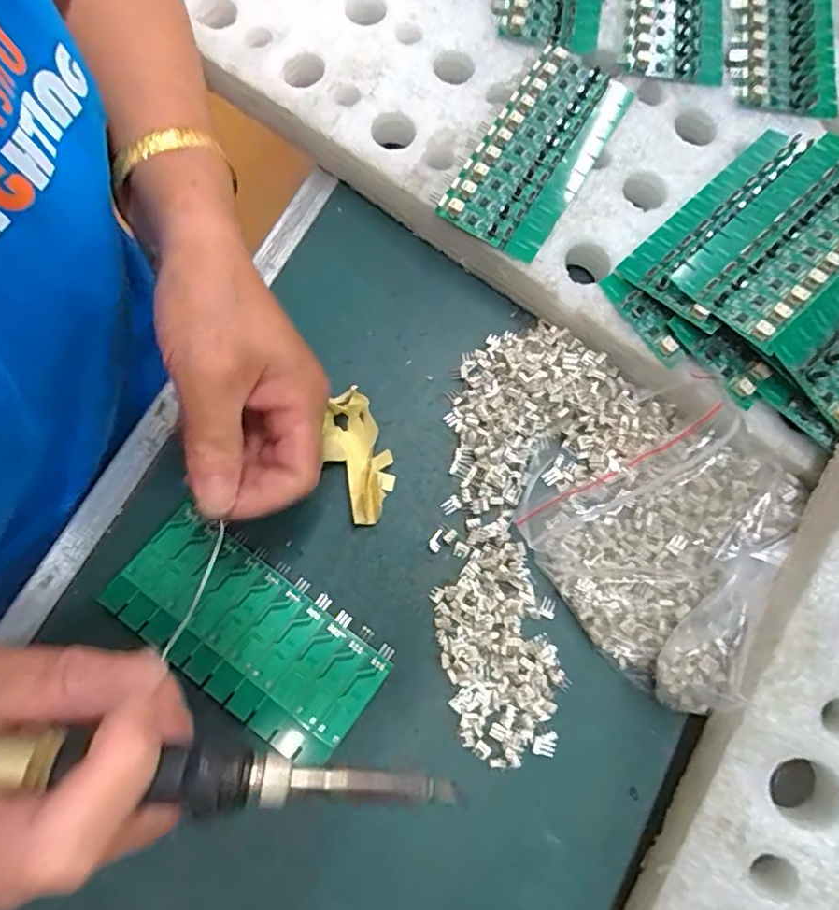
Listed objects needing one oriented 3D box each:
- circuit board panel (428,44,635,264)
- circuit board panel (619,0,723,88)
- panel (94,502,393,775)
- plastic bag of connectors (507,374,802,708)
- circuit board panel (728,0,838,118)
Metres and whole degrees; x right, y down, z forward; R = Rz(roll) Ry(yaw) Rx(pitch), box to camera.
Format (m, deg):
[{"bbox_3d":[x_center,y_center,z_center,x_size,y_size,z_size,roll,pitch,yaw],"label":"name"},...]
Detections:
[{"bbox_3d":[0.068,-0.180,0.332,0.067,0.007,0.135,31,77,6],"label":"circuit board panel"},{"bbox_3d":[0.165,-0.298,0.364,0.062,0.010,0.134,8,76,1],"label":"circuit board panel"},{"bbox_3d":[-0.088,0.090,0.291,0.139,0.014,0.063,36,77,9],"label":"panel"},{"bbox_3d":[0.133,0.038,0.291,0.133,0.042,0.143,-36,78,-10],"label":"plastic bag of connectors"},{"bbox_3d":[0.235,-0.279,0.364,0.069,0.008,0.139,9,74,2],"label":"circuit board panel"}]

